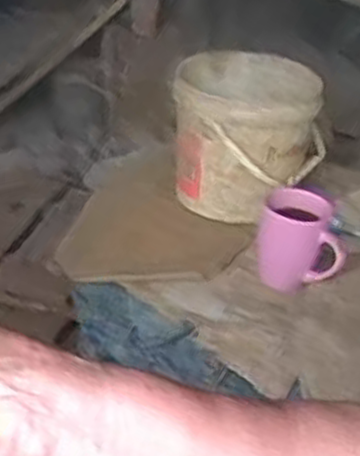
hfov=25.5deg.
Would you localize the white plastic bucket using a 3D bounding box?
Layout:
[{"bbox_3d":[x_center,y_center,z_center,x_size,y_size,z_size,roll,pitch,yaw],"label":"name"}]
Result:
[{"bbox_3d":[0.095,-0.133,1.115,0.204,0.167,0.221,6,33,3],"label":"white plastic bucket"}]

